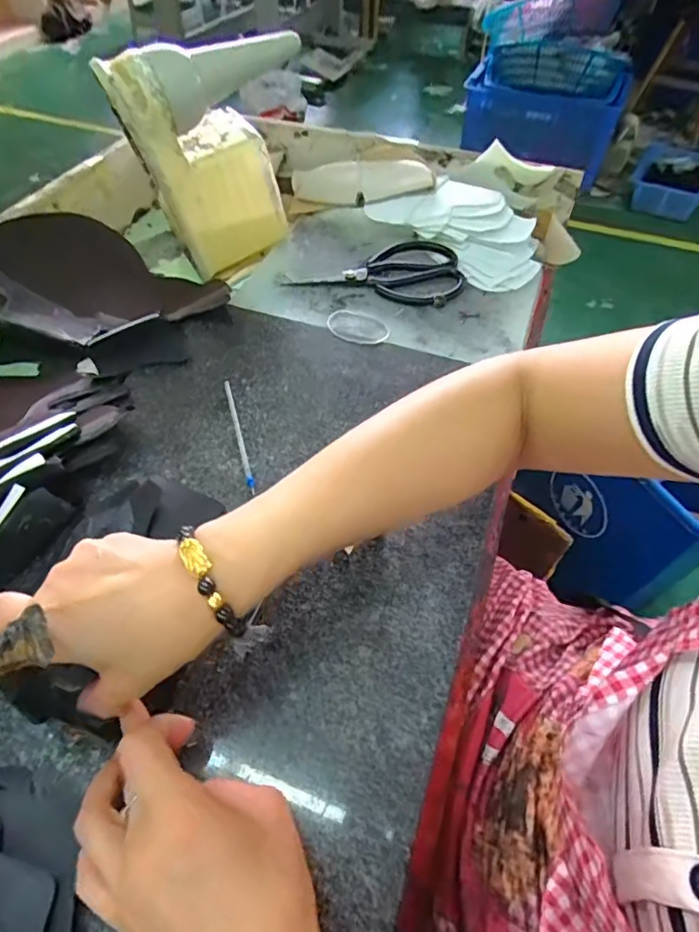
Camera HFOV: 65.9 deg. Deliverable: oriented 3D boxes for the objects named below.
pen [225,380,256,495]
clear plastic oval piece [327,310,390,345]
[{"bbox_3d":[-0.092,-0.028,0.449,0.006,0.004,0.122,-13,54,-12],"label":"pen"},{"bbox_3d":[0.008,-0.138,0.537,0.066,0.004,0.046,23,55,14],"label":"clear plastic oval piece"}]

